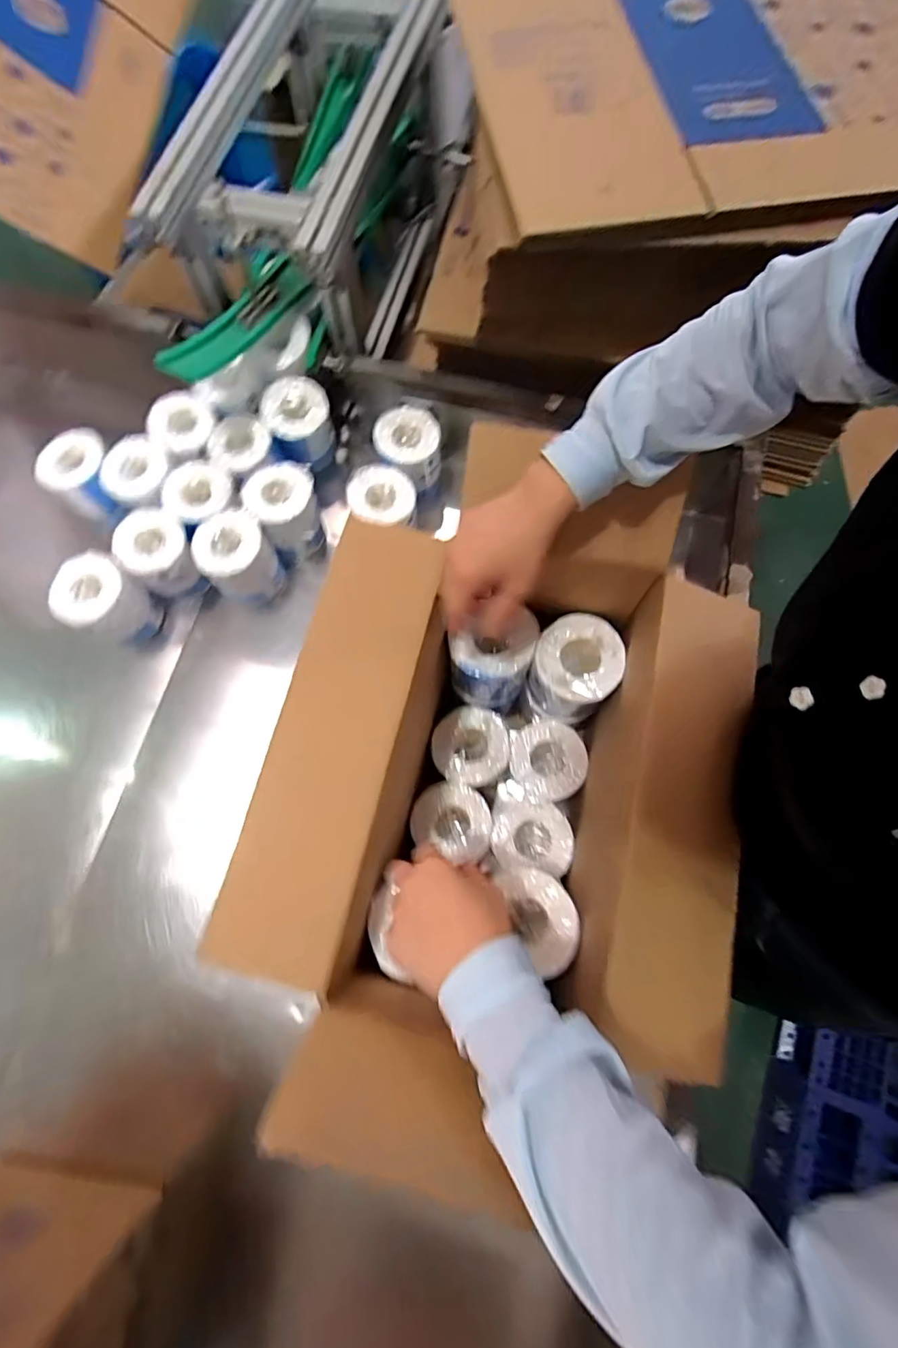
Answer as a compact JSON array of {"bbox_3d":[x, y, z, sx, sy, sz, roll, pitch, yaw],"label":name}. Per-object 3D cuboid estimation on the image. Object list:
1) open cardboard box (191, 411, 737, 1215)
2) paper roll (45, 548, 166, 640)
[{"bbox_3d":[0.065,0.081,0.527,0.359,0.271,0.497,8,73,2],"label":"open cardboard box"},{"bbox_3d":[-0.472,-0.095,0.759,0.091,0.116,0.095,0,72,0],"label":"paper roll"}]

